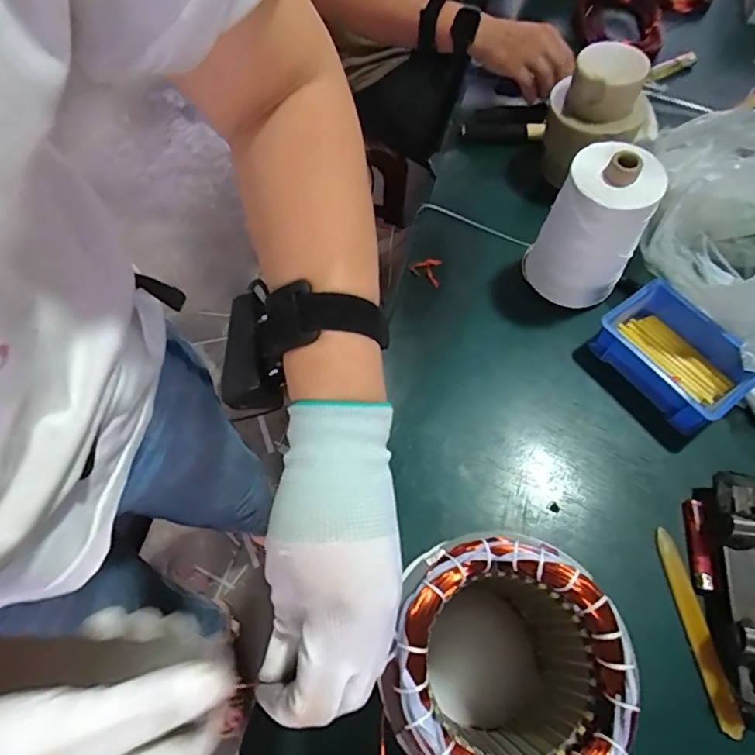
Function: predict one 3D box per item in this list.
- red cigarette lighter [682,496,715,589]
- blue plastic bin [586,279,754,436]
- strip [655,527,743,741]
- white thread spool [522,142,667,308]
[{"bbox_3d":[0.295,0.152,0.471,0.012,0.015,0.080,5,64,5],"label":"red cigarette lighter"},{"bbox_3d":[0.303,-0.021,0.530,0.089,0.053,0.141,-33,67,-14],"label":"blue plastic bin"},{"bbox_3d":[0.277,0.216,0.445,0.018,0.009,0.160,-7,64,-2],"label":"strip"},{"bbox_3d":[0.219,-0.152,0.532,0.099,0.165,0.080,13,65,8],"label":"white thread spool"}]

